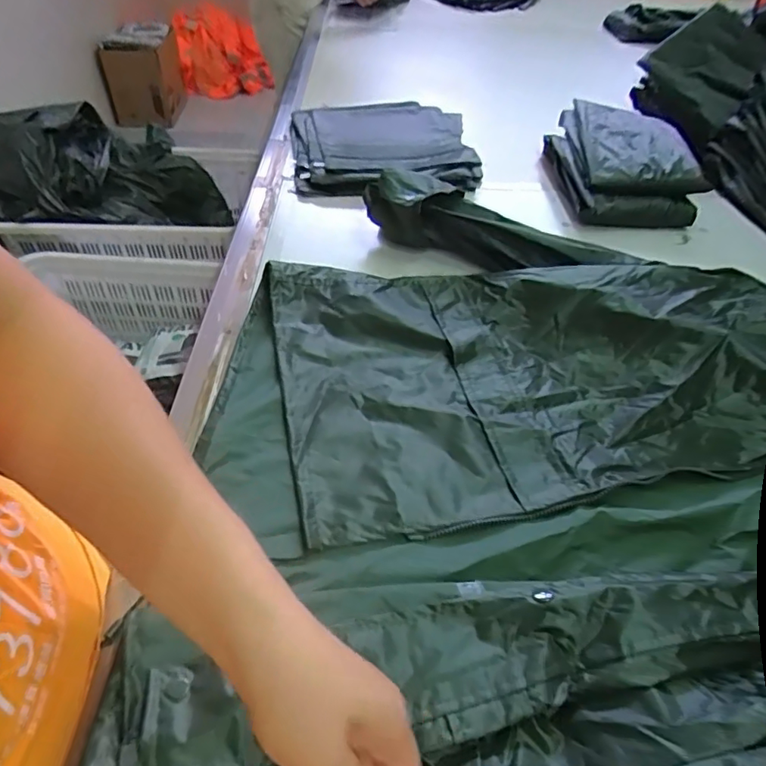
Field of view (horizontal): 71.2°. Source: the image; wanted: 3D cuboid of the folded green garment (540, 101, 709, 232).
[{"bbox_3d":[0.416,-0.388,0.934,0.216,0.075,0.330,3,45,-2],"label":"folded green garment"}]

